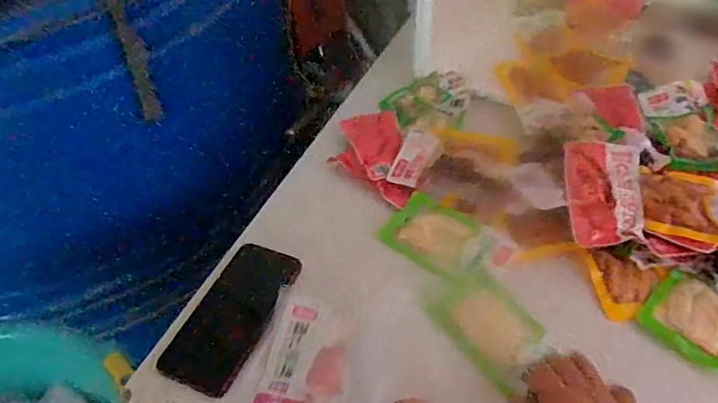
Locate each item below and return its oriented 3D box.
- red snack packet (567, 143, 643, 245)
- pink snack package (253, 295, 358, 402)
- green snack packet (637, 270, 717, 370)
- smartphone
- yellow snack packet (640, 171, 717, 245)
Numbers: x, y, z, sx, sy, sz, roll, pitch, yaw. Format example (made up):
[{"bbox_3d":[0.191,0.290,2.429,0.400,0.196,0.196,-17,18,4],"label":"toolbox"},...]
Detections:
[{"bbox_3d":[0.265,-0.011,0.566,0.077,0.013,0.121,6,69,9],"label":"red snack packet"},{"bbox_3d":[-0.049,0.156,0.490,0.080,0.005,0.137,6,48,10],"label":"pink snack package"},{"bbox_3d":[0.327,0.113,0.507,0.073,0.020,0.082,-35,54,-25],"label":"green snack packet"},{"bbox_3d":[-0.129,0.115,0.535,0.078,0.013,0.157,21,60,13],"label":"smartphone"},{"bbox_3d":[0.358,0.005,0.543,0.117,0.018,0.083,16,51,18],"label":"yellow snack packet"}]

